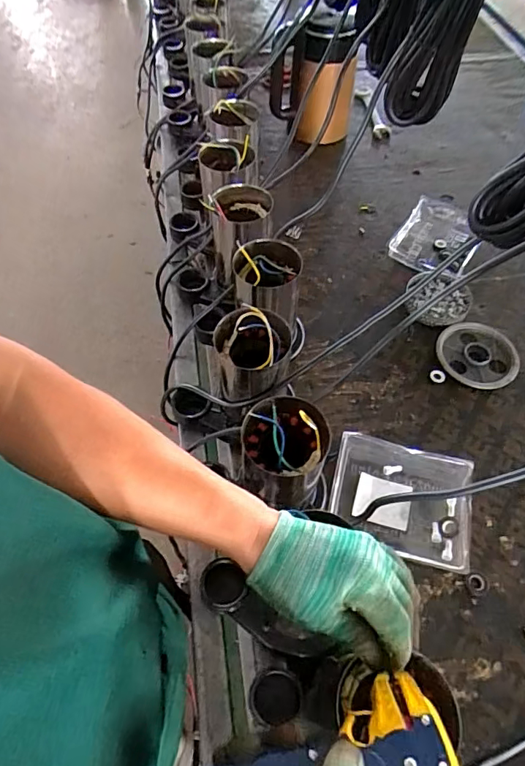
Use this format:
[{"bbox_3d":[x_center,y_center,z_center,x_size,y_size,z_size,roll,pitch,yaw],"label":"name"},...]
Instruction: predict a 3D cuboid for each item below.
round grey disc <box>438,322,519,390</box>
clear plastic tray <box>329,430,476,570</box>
[{"bbox_3d":[0.339,-0.046,0.744,0.123,0.018,0.117,1,56,-1],"label":"round grey disc"},{"bbox_3d":[0.177,0.149,0.606,0.170,0.027,0.141,15,57,8],"label":"clear plastic tray"}]

